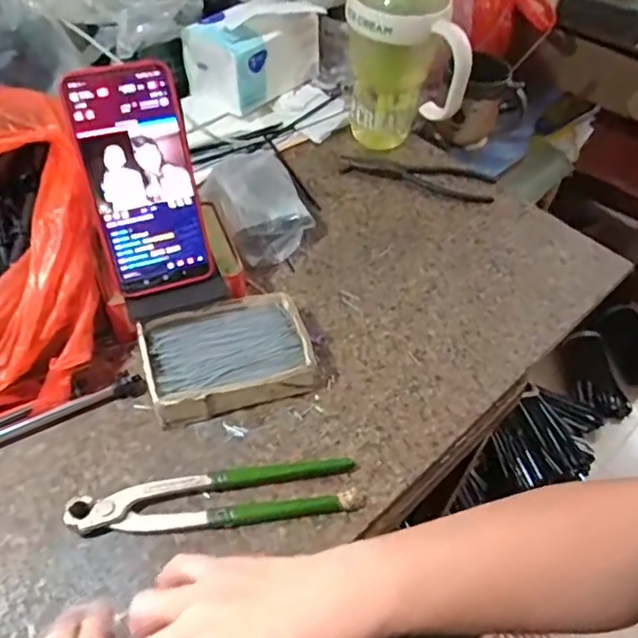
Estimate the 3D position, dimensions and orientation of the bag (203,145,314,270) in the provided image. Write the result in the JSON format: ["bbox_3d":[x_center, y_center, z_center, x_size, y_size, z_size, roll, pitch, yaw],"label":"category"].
[{"bbox_3d":[-0.060,-0.111,0.594,0.085,0.055,0.111,-24,54,-20],"label":"bag"}]

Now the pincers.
[{"bbox_3d":[-0.071,0.125,0.419,0.197,0.024,0.041,-6,50,-6],"label":"pincers"}]

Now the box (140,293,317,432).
[{"bbox_3d":[-0.073,0.032,0.483,0.130,0.043,0.087,-17,52,-15],"label":"box"}]

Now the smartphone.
[{"bbox_3d":[-0.131,-0.100,0.440,0.078,0.164,0.009,-15,24,-14],"label":"smartphone"}]

